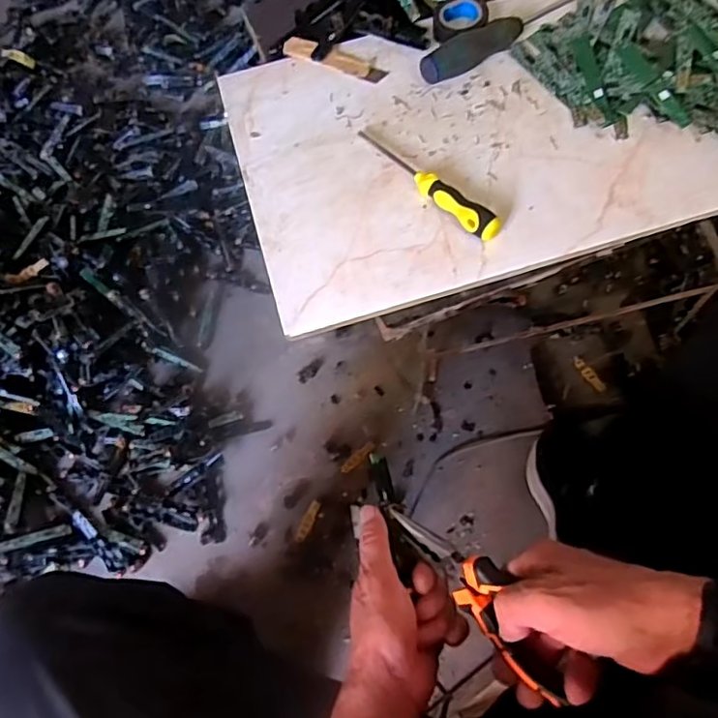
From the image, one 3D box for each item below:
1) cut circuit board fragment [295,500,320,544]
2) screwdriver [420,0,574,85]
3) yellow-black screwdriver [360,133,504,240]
[{"bbox_3d":[-0.075,0.238,0.873,0.016,0.004,0.062,24,69,15],"label":"cut circuit board fragment"},{"bbox_3d":[0.154,-0.320,0.567,0.224,0.030,0.026,-32,67,-10],"label":"screwdriver"},{"bbox_3d":[0.058,-0.156,0.510,0.021,0.024,0.160,-38,68,-12],"label":"yellow-black screwdriver"}]

